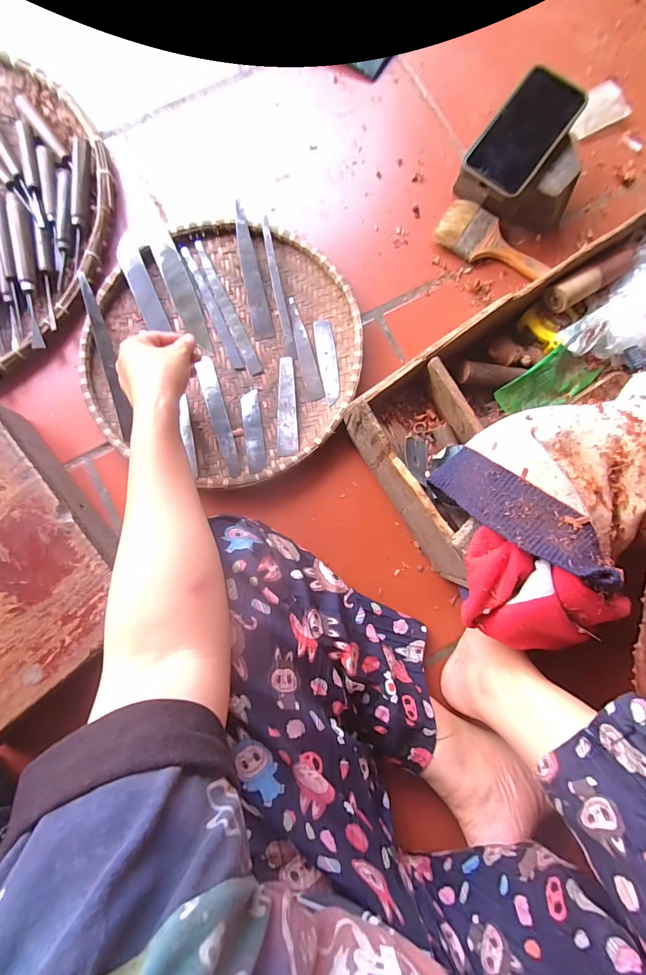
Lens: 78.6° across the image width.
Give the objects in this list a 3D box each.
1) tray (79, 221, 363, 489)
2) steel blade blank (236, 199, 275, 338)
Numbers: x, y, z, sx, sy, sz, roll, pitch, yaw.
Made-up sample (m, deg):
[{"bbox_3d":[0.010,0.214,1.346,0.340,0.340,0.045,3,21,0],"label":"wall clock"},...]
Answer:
[{"bbox_3d":[-0.124,-0.177,0.494,0.331,0.034,0.315,23,84,2],"label":"tray"},{"bbox_3d":[-0.095,-0.279,0.512,0.024,0.006,0.173,-13,92,1],"label":"steel blade blank"}]

